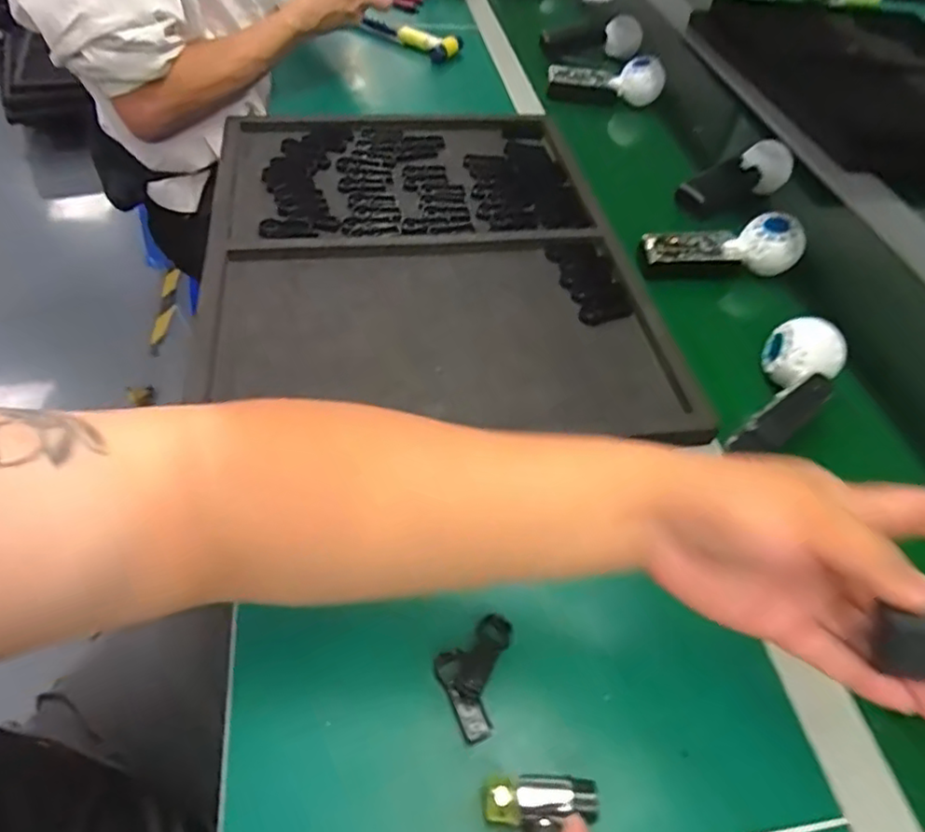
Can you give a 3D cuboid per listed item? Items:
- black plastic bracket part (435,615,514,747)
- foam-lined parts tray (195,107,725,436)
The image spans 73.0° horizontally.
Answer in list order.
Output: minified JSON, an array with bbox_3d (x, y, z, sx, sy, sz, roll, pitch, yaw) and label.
[{"bbox_3d":[0.005,0.160,0.393,0.041,0.008,0.075,14,50,6],"label":"black plastic bracket part"},{"bbox_3d":[-0.039,-0.184,0.673,0.429,0.035,0.514,-4,51,-9],"label":"foam-lined parts tray"}]

